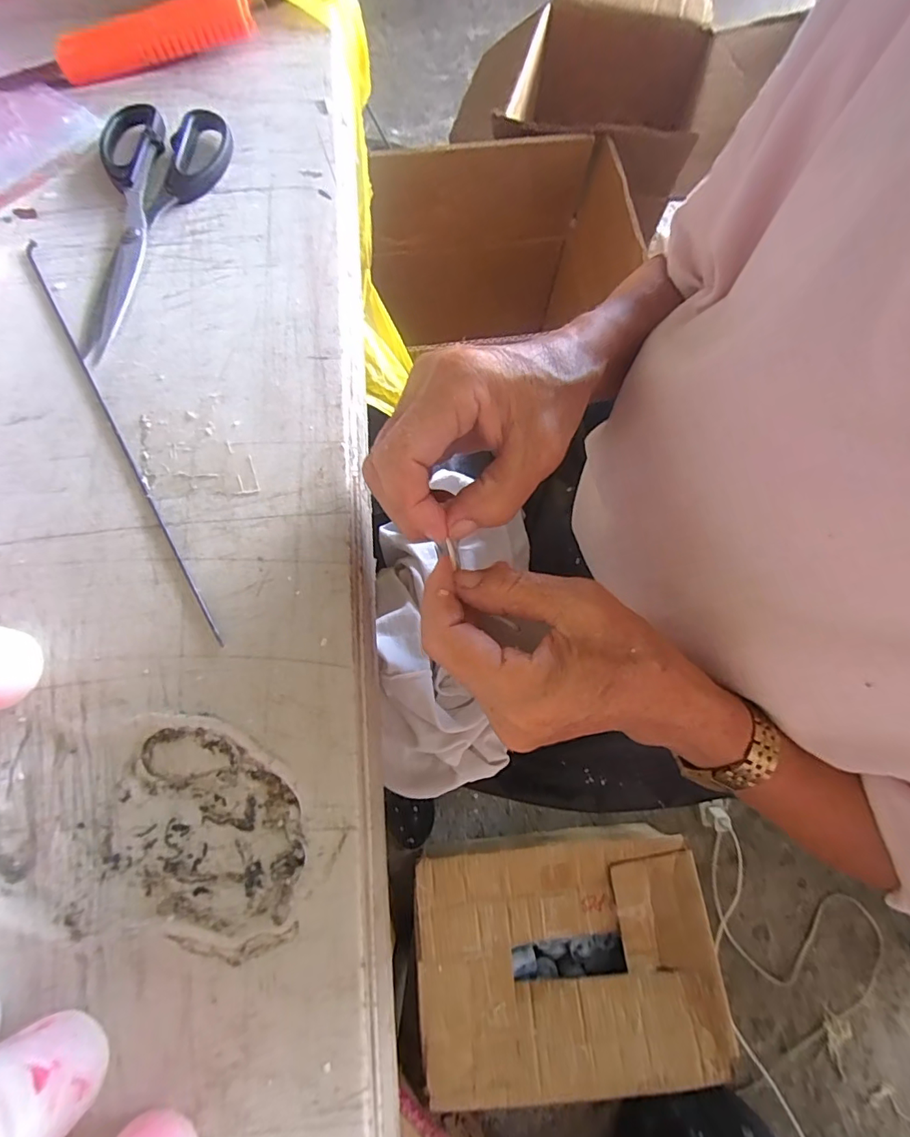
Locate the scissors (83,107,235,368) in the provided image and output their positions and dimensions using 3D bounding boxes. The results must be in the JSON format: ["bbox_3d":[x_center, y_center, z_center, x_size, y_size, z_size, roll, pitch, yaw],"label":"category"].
[{"bbox_3d":[-0.171,-0.195,0.275,0.067,0.014,0.174,1,74,-2],"label":"scissors"}]

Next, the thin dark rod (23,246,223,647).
[{"bbox_3d":[-0.173,-0.075,0.245,0.004,0.004,0.262,-30,77,-10],"label":"thin dark rod"}]

